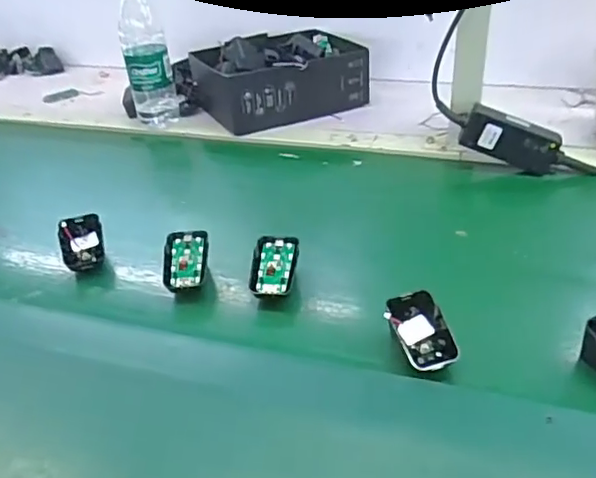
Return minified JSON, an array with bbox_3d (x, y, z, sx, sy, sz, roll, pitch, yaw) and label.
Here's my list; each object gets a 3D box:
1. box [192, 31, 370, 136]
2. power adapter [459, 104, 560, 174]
[{"bbox_3d":[-0.025,-0.260,0.943,0.257,0.094,0.173,-16,36,-16],"label":"box"},{"bbox_3d":[0.263,-0.121,0.720,0.117,0.052,0.026,23,45,4],"label":"power adapter"}]

